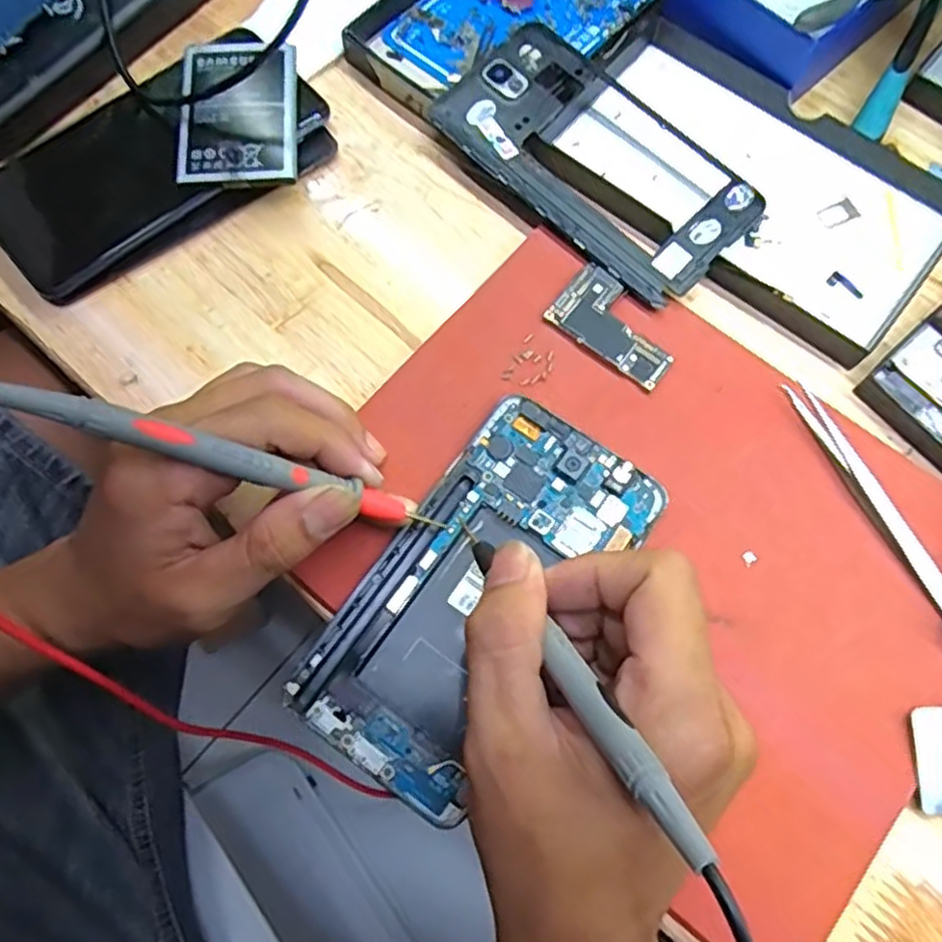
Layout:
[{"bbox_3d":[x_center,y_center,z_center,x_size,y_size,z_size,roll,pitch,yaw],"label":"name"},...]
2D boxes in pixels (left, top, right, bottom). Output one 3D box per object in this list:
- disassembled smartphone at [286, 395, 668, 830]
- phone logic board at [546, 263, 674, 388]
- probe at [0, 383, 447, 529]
[{"bbox_3d":[0.004,0.044,0.269,0.075,0.007,0.148,37,76,10],"label":"disassembled smartphone"},{"bbox_3d":[0.063,-0.062,0.307,0.056,0.004,0.034,39,76,11],"label":"phone logic board"},{"bbox_3d":[-0.067,-0.001,0.228,0.144,0.014,0.009,20,68,-36],"label":"probe"}]

